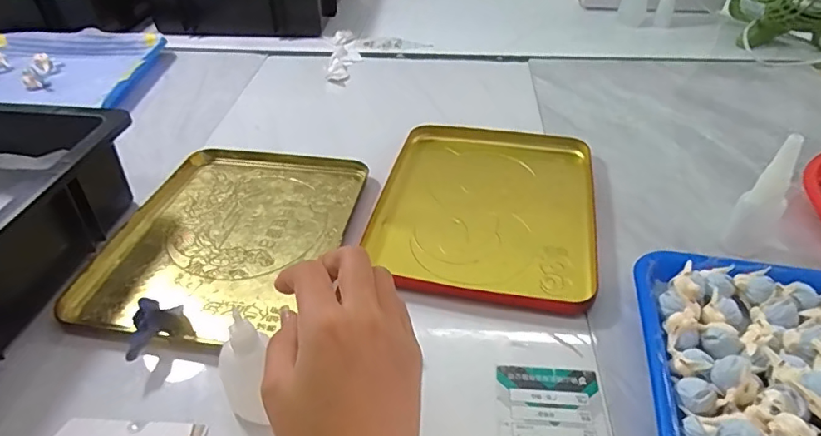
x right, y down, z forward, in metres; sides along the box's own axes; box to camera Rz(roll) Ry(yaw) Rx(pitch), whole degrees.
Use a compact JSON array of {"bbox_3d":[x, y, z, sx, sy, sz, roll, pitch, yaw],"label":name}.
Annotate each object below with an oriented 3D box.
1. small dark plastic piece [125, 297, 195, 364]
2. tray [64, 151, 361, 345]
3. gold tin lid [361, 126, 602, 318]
[{"bbox_3d":[-0.196,0.084,0.396,0.040,0.024,0.049,27,47,29],"label":"small dark plastic piece"},{"bbox_3d":[-0.168,0.011,0.493,0.201,0.014,0.255,6,41,11],"label":"tray"},{"bbox_3d":[0.075,-0.013,0.514,0.201,0.022,0.250,6,41,11],"label":"gold tin lid"}]

